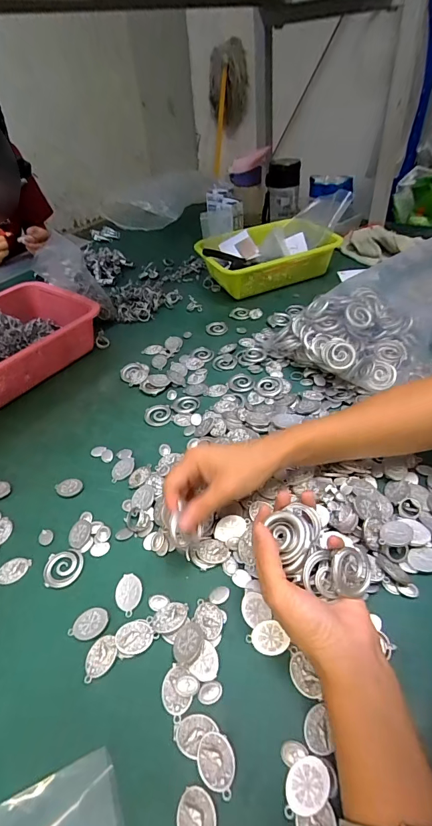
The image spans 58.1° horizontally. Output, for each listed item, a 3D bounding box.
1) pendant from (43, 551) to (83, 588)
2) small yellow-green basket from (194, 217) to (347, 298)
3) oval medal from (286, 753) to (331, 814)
[{"bbox_3d":[-0.155,0.157,0.393,0.037,0.004,0.035,-6,42,1],"label":"pendant"},{"bbox_3d":[0.103,-0.324,0.812,0.249,0.076,0.188,-20,44,-15],"label":"small yellow-green basket"},{"bbox_3d":[0.061,0.248,0.260,0.032,0.009,0.025,-28,46,-23],"label":"oval medal"}]

